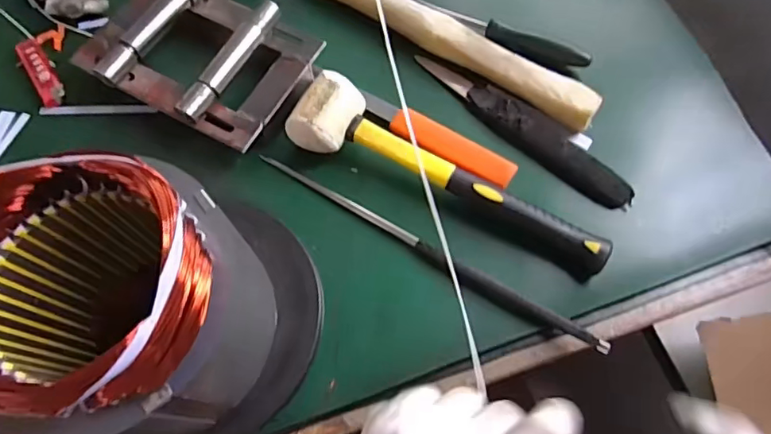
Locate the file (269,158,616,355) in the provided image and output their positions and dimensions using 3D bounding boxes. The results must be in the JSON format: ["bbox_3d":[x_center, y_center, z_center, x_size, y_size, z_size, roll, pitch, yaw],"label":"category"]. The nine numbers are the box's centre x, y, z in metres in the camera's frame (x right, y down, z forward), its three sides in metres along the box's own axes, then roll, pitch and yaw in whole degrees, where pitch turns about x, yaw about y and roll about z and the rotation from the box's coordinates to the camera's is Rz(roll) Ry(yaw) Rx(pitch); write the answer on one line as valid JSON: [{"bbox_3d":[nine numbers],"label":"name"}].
[{"bbox_3d":[0.030,0.025,0.439,0.317,0.014,0.015,29,71,13],"label":"file"}]

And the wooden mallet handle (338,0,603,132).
[{"bbox_3d":[0.050,-0.173,0.502,0.318,0.026,0.034,33,72,14],"label":"wooden mallet handle"}]

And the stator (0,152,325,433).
[{"bbox_3d":[-0.134,0.054,0.337,0.174,0.185,0.153,-30,70,-11],"label":"stator"}]

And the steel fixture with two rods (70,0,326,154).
[{"bbox_3d":[-0.170,-0.150,0.492,0.195,0.047,0.140,29,71,13],"label":"steel fixture with two rods"}]

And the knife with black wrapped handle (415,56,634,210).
[{"bbox_3d":[0.125,-0.083,0.489,0.224,0.032,0.032,40,74,16],"label":"knife with black wrapped handle"}]

